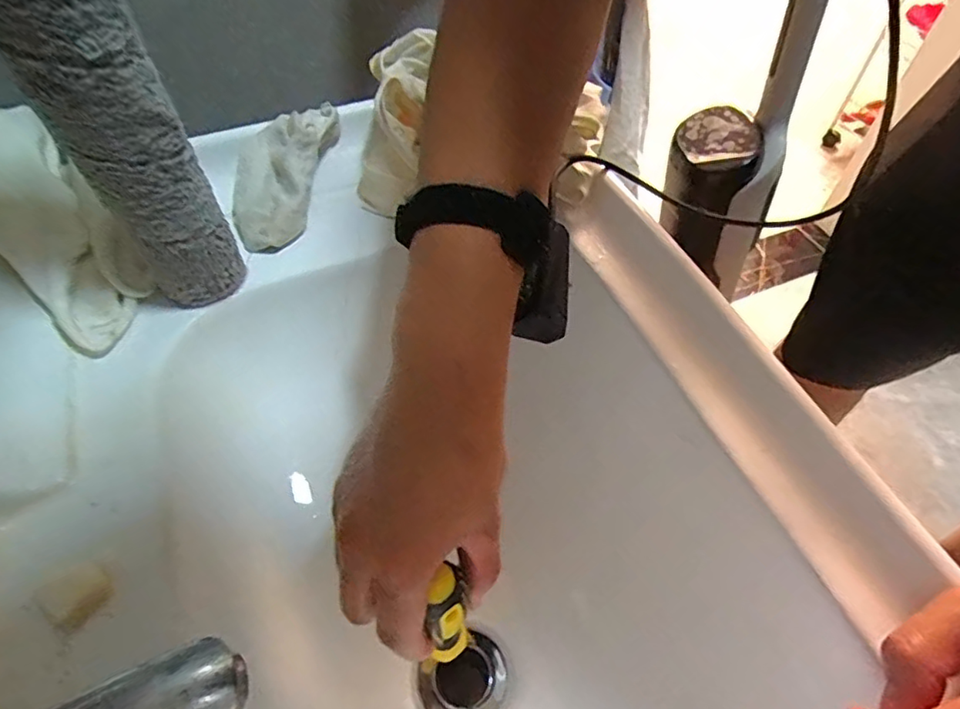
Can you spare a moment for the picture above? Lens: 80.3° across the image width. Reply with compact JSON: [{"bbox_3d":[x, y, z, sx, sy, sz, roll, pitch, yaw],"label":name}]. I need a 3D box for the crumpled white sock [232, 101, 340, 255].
[{"bbox_3d":[-0.151,-0.137,0.430,0.067,0.058,0.119,5,54,3],"label":"crumpled white sock"}]

